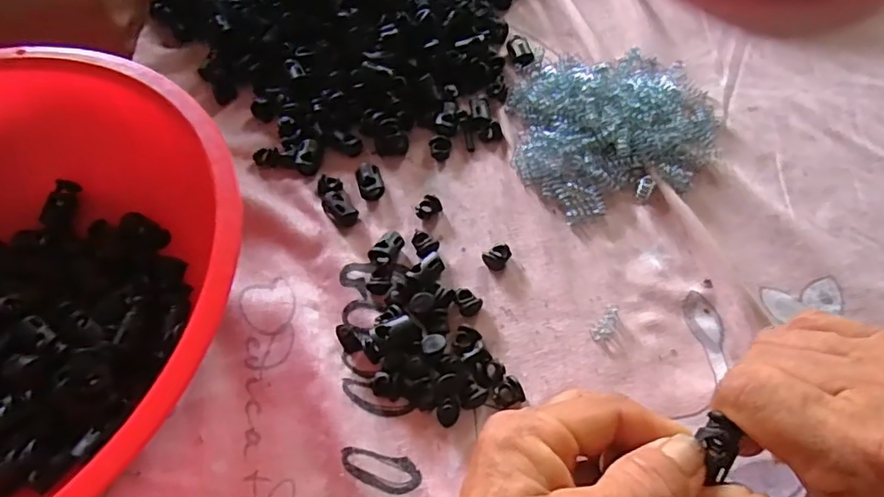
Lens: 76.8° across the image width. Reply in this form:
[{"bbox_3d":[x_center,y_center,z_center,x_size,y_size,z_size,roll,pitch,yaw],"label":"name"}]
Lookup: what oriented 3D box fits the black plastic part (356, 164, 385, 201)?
[{"bbox_3d":[-0.041,-0.040,0.319,0.014,0.010,0.023,-15,60,-8],"label":"black plastic part"}]

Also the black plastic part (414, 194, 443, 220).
[{"bbox_3d":[-0.008,-0.022,0.308,0.013,0.008,0.011,-39,65,-20],"label":"black plastic part"}]

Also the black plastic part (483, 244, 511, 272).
[{"bbox_3d":[0.029,0.004,0.290,0.014,0.008,0.012,-40,66,-21],"label":"black plastic part"}]

